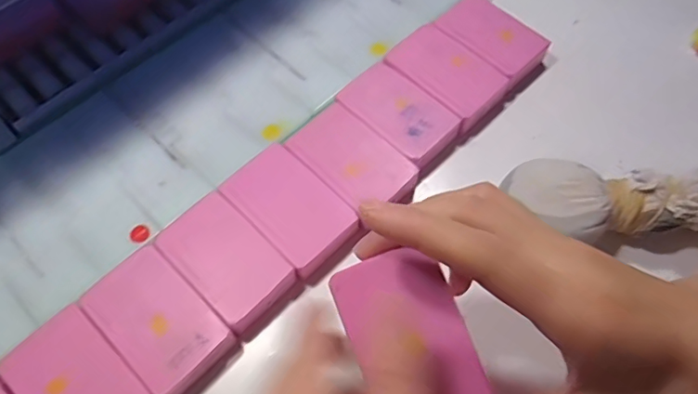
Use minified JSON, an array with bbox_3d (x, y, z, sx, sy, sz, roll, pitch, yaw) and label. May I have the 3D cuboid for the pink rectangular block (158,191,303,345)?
[{"bbox_3d":[-0.064,0.035,0.278,0.073,0.012,0.043,41,69,18],"label":"pink rectangular block"}]

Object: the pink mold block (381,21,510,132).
[{"bbox_3d":[0.062,-0.079,0.335,0.046,0.015,0.070,-39,70,-19],"label":"pink mold block"}]

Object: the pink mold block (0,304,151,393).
[{"bbox_3d":[-0.129,0.090,0.250,0.071,0.014,0.043,40,69,17],"label":"pink mold block"}]

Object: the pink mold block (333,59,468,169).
[{"bbox_3d":[0.031,-0.050,0.321,0.069,0.013,0.045,40,69,18],"label":"pink mold block"}]

